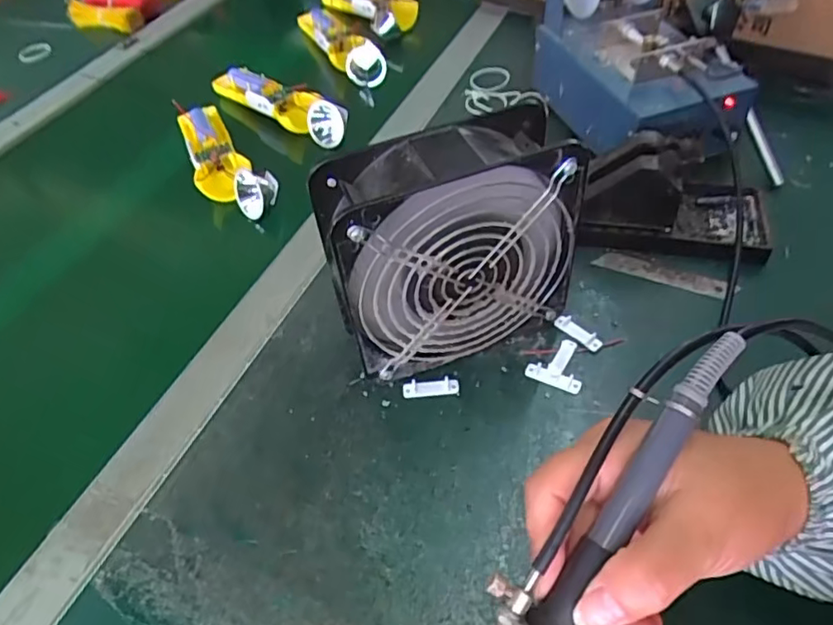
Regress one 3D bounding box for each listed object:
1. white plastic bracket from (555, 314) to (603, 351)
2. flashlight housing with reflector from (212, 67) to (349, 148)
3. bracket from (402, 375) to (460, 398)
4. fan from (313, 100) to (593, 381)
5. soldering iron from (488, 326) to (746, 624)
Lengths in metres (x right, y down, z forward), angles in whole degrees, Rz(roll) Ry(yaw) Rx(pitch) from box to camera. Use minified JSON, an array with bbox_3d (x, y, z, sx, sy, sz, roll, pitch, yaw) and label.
[{"bbox_3d":[0.115,0.014,0.413,0.011,0.007,0.036,-35,54,-23],"label":"white plastic bracket"},{"bbox_3d":[-0.157,-0.236,0.650,0.208,0.041,0.044,31,58,28],"label":"flashlight housing with reflector"},{"bbox_3d":[0.010,0.050,0.391,0.037,0.005,0.010,-5,48,1],"label":"bracket"},{"bbox_3d":[0.022,-0.034,0.367,0.150,0.150,0.062,-20,50,-12],"label":"fan"},{"bbox_3d":[0.058,0.091,0.217,0.031,0.018,0.207,30,84,28],"label":"soldering iron"}]

